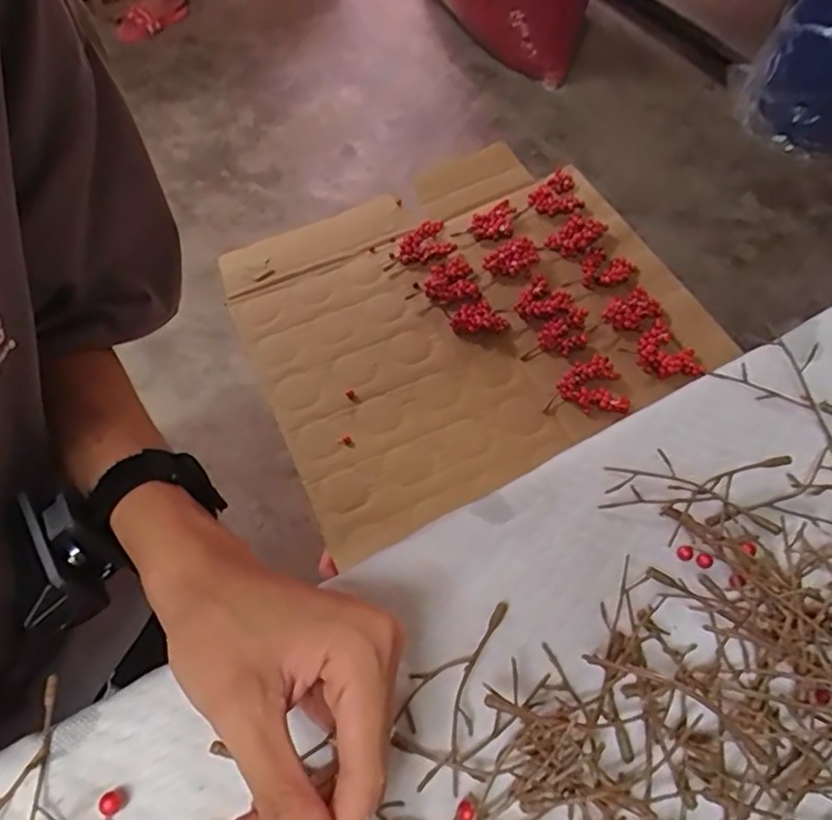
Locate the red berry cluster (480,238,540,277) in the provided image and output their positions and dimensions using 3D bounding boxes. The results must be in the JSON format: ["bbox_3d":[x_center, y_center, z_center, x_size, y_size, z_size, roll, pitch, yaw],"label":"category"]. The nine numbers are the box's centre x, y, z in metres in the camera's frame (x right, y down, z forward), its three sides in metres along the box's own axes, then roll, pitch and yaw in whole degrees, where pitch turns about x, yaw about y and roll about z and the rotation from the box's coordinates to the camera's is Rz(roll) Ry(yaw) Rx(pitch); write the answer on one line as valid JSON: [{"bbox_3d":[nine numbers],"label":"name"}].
[{"bbox_3d":[0.111,-0.177,0.762,0.058,0.025,0.036,-15,59,-10],"label":"red berry cluster"}]

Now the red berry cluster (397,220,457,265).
[{"bbox_3d":[0.010,-0.202,0.791,0.071,0.016,0.056,-25,61,-16],"label":"red berry cluster"}]

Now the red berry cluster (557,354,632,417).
[{"bbox_3d":[0.193,-0.025,0.676,0.073,0.018,0.065,35,64,20],"label":"red berry cluster"}]

